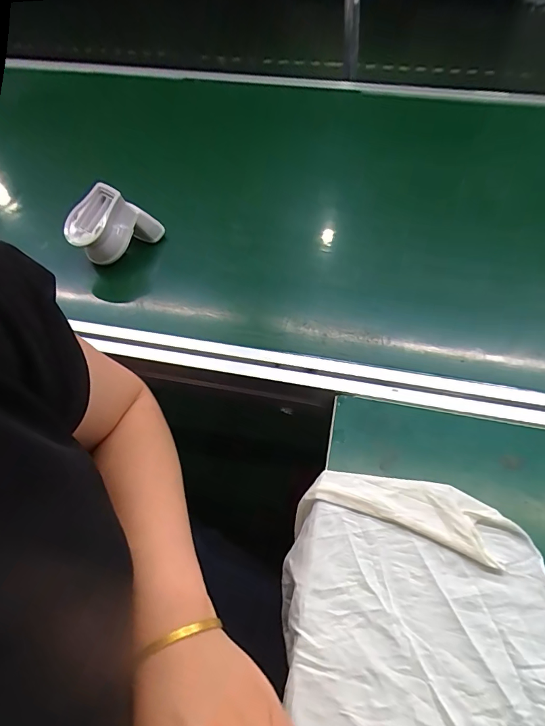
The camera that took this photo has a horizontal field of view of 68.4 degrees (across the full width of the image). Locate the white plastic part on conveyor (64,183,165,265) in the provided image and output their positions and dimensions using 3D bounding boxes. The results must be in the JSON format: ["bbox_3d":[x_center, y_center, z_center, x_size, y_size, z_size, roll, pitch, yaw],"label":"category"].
[{"bbox_3d":[-0.219,-0.191,0.547,0.116,0.078,0.048,-36,62,-22],"label":"white plastic part on conveyor"}]

